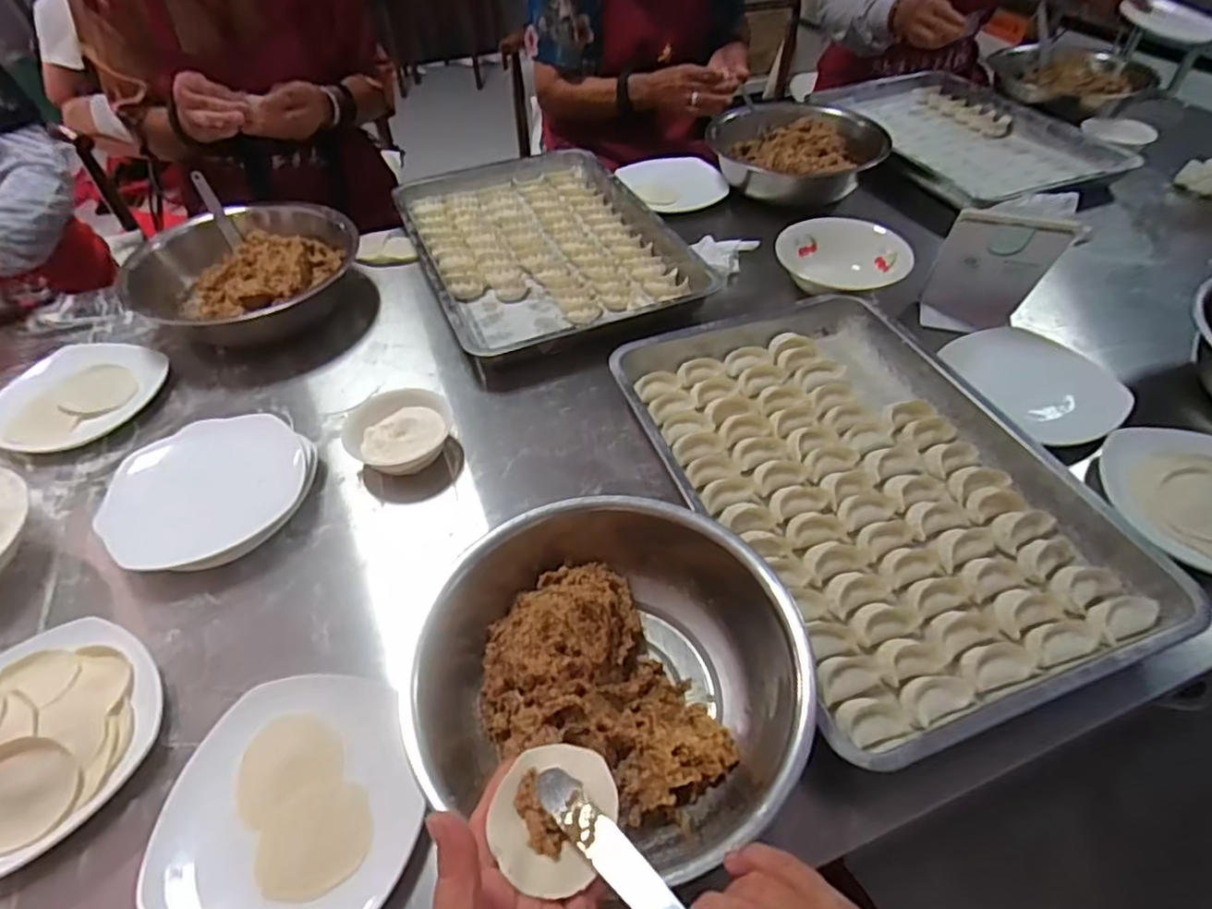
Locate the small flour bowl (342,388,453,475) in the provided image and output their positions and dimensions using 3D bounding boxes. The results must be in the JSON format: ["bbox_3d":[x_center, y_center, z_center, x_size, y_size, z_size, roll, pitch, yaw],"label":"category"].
[{"bbox_3d":[-0.219,-0.026,0.693,0.101,0.047,0.096,-1,49,1],"label":"small flour bowl"}]

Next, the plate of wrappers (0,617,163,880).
[{"bbox_3d":[-0.443,0.213,0.490,0.175,0.034,0.182,-1,49,1],"label":"plate of wrappers"}]

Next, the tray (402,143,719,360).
[{"bbox_3d":[-0.095,-0.321,0.950,0.346,0.033,0.499,-19,51,-14],"label":"tray"}]

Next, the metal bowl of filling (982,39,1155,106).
[{"bbox_3d":[0.894,-0.735,1.252,0.264,0.078,0.262,-1,47,1],"label":"metal bowl of filling"}]

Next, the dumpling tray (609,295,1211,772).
[{"bbox_3d":[0.241,0.011,0.636,0.341,0.036,0.498,-17,50,-12],"label":"dumpling tray"}]

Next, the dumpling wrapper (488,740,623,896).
[{"bbox_3d":[-0.026,0.191,0.345,0.062,0.011,0.070,12,50,13],"label":"dumpling wrapper"}]

